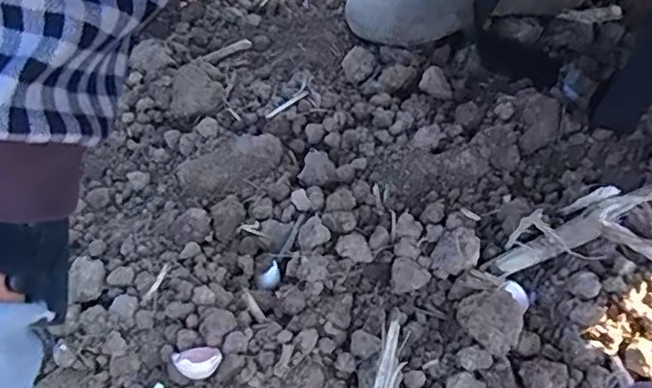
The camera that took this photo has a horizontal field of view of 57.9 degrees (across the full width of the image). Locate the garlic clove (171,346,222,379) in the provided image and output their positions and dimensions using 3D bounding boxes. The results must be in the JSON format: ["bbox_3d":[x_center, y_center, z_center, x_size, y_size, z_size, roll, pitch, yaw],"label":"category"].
[{"bbox_3d":[-0.080,0.104,0.368,0.029,0.011,0.018,-16,53,-9],"label":"garlic clove"}]

